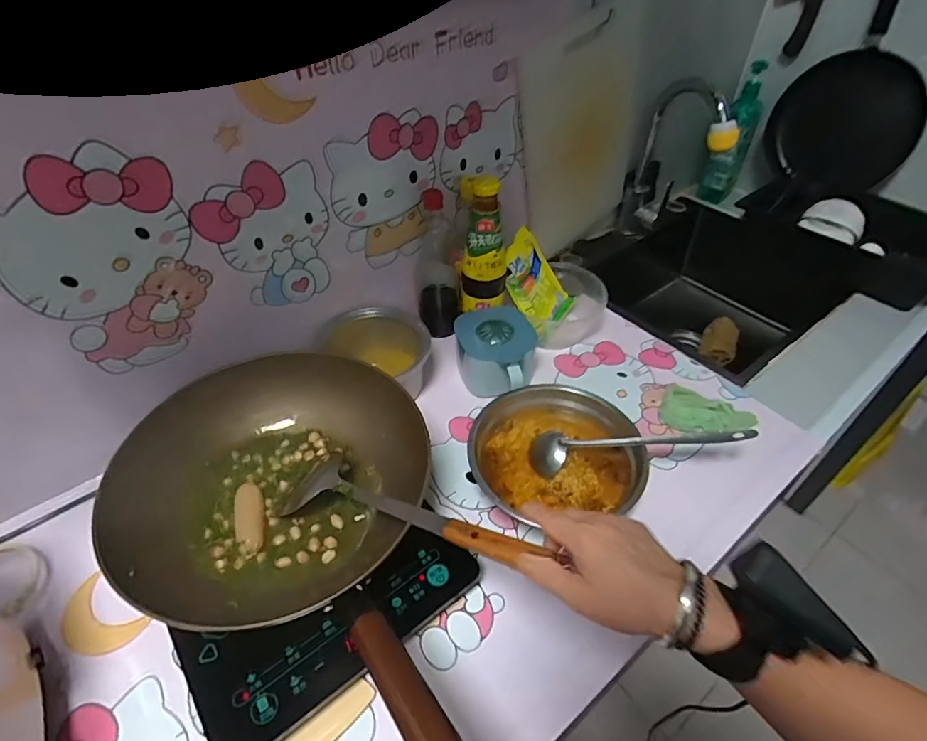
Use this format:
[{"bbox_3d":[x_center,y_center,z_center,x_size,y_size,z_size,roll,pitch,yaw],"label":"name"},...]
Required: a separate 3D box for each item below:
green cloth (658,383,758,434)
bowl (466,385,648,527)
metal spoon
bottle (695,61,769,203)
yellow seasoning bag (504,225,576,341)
[{"bbox_3d":[0.339,0.063,0.712,0.117,0.025,0.065,25,46,22],"label":"green cloth"},{"bbox_3d":[0.109,0.097,0.647,0.204,0.059,0.173,-4,42,-8],"label":"bowl"},{"bbox_3d":[0.215,0.091,0.631,0.263,0.042,0.048,-8,41,6],"label":"metal spoon"},{"bbox_3d":[0.583,-0.497,1.091,0.094,0.286,0.054,-27,50,-30],"label":"bottle"},{"bbox_3d":[0.119,-0.136,0.821,0.021,0.161,0.121,-3,47,47],"label":"yellow seasoning bag"}]

